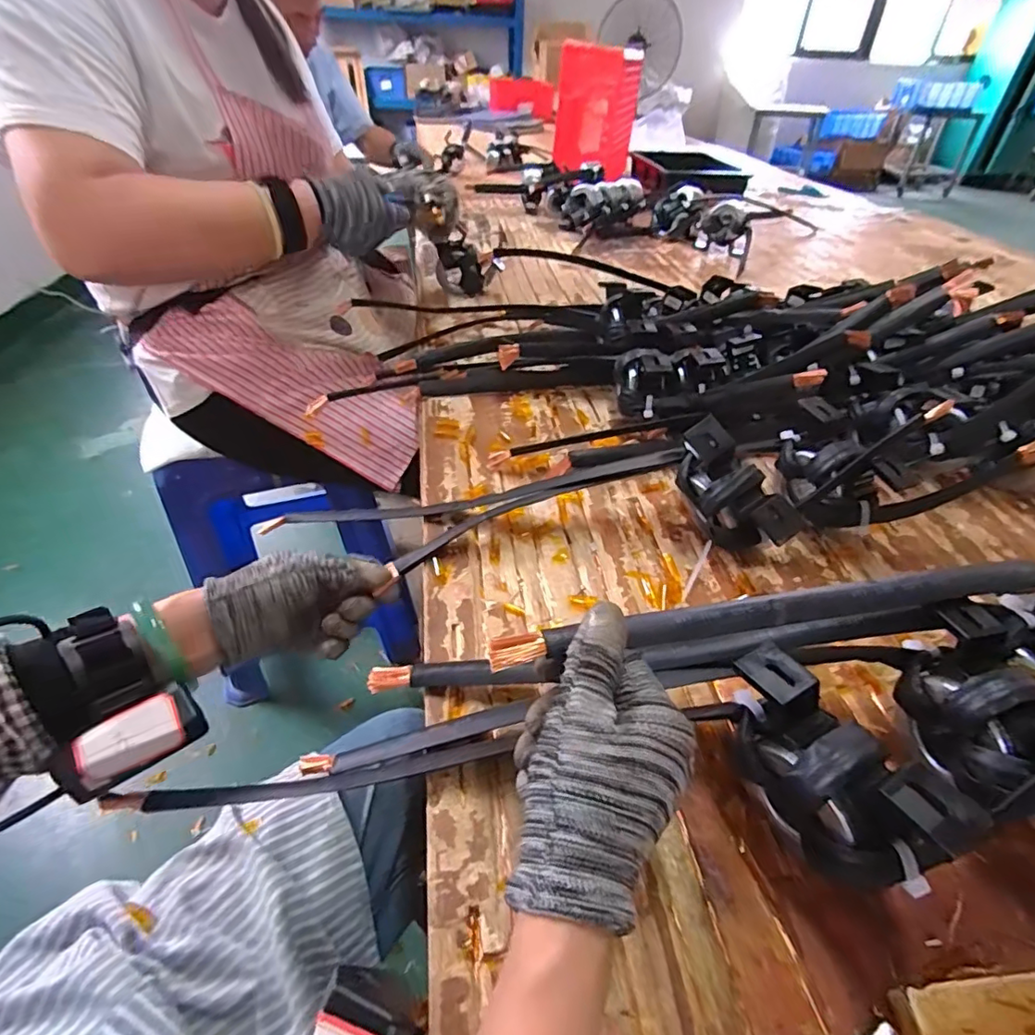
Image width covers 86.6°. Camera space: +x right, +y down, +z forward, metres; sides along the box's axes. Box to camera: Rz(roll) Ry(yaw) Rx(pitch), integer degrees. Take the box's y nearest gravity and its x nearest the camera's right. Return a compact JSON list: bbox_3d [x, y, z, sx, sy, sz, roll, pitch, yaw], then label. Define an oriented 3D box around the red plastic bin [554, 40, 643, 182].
[{"bbox_3d":[0.211,-1.028,1.401,0.177,0.258,0.374,10,41,9],"label":"red plastic bin"}]

